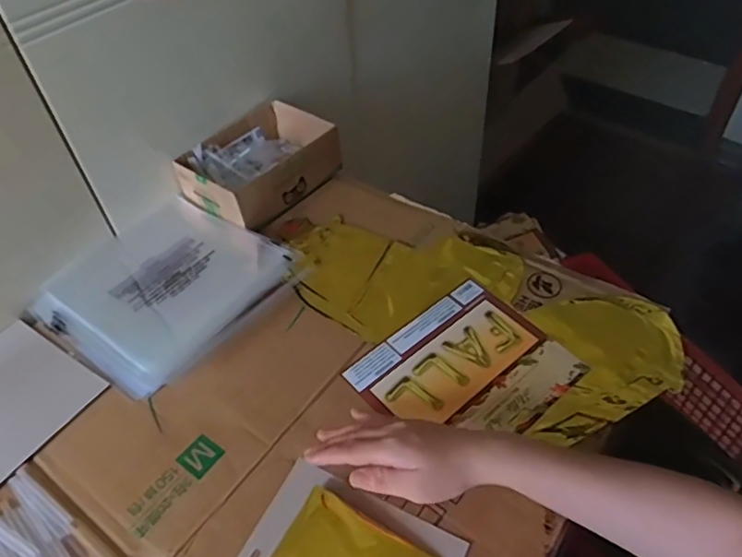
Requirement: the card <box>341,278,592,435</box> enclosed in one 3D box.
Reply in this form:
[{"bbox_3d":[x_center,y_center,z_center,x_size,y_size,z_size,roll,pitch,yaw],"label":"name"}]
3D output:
[{"bbox_3d":[0.096,0.090,0.579,0.185,0.006,0.163,-36,55,-25],"label":"card"}]

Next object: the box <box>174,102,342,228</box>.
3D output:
[{"bbox_3d":[-0.147,-0.152,0.770,0.138,0.065,0.185,30,56,27],"label":"box"}]

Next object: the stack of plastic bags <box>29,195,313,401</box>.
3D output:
[{"bbox_3d":[-0.233,0.009,0.667,0.226,0.020,0.233,27,55,26],"label":"stack of plastic bags"}]

